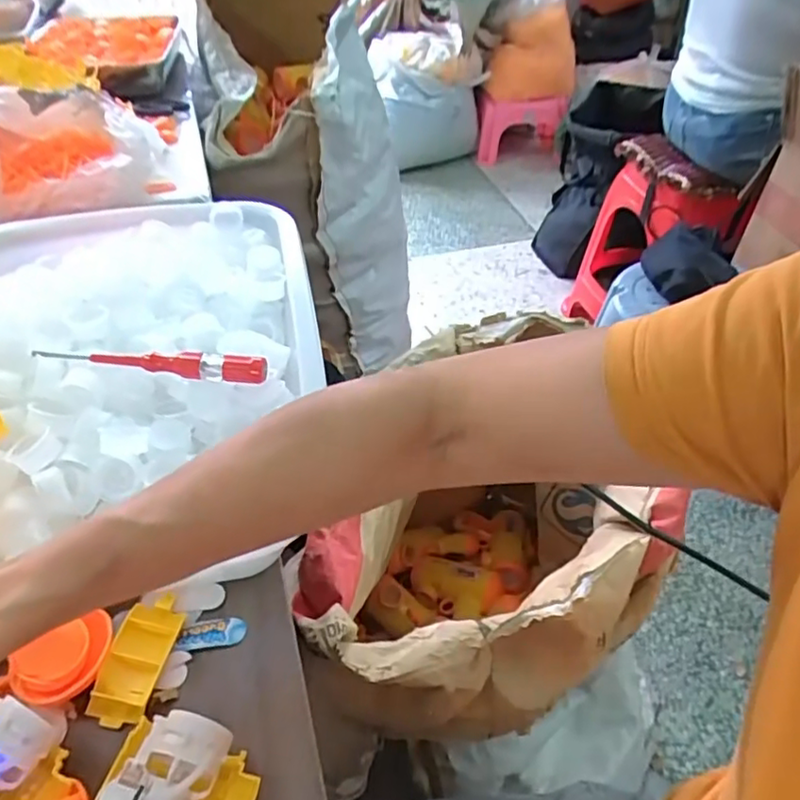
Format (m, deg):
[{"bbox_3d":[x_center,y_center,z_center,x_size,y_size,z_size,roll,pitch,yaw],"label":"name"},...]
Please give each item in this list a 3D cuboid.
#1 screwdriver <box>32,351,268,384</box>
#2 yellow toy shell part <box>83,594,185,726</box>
[{"bbox_3d":[-0.165,-0.027,0.412,0.151,0.012,0.015,5,45,5],"label":"screwdriver"},{"bbox_3d":[-0.149,0.146,0.353,0.029,0.017,0.071,6,45,6],"label":"yellow toy shell part"}]

